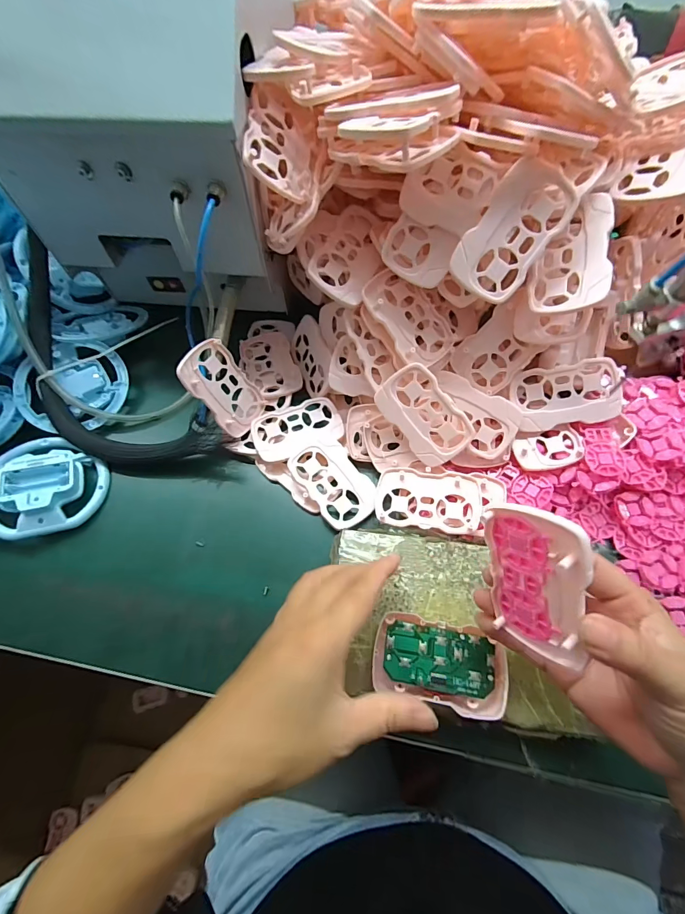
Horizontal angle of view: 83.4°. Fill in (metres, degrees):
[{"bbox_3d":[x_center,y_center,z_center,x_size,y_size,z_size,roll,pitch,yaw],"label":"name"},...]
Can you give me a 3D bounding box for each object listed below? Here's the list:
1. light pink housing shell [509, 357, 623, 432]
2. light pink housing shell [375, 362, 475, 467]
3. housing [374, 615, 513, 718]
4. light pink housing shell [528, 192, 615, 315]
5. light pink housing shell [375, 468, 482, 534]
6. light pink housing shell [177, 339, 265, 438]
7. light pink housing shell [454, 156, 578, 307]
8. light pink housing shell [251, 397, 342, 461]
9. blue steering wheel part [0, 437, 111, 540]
[{"bbox_3d":[0.195,-0.054,0.339,0.086,0.021,0.053,-8,87,10],"label":"light pink housing shell"},{"bbox_3d":[0.072,-0.036,0.337,0.053,0.009,0.087,-37,94,19],"label":"light pink housing shell"},{"bbox_3d":[0.067,0.143,0.268,0.087,0.018,0.050,12,65,8],"label":"housing"},{"bbox_3d":[0.172,-0.152,0.292,0.053,0.005,0.081,1,85,37],"label":"light pink housing shell"},{"bbox_3d":[0.075,0.037,0.336,0.087,0.011,0.054,7,64,6],"label":"light pink housing shell"},{"bbox_3d":[-0.111,-0.065,0.362,0.008,0.086,0.055,3,52,40],"label":"light pink housing shell"},{"bbox_3d":[0.121,-0.160,0.276,0.054,0.006,0.087,31,110,-4],"label":"light pink housing shell"},{"bbox_3d":[-0.043,-0.027,0.379,0.085,0.017,0.057,-18,64,-7],"label":"light pink housing shell"},{"bbox_3d":[-0.280,0.027,0.353,0.104,0.036,0.093,24,67,14],"label":"blue steering wheel part"}]

